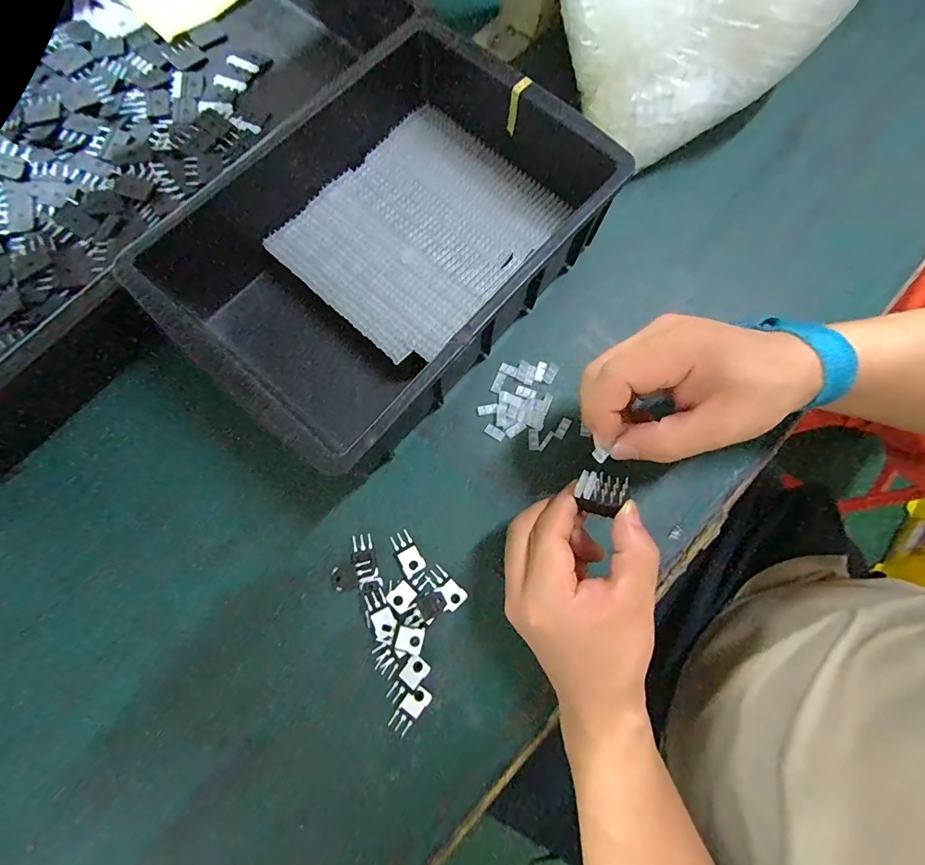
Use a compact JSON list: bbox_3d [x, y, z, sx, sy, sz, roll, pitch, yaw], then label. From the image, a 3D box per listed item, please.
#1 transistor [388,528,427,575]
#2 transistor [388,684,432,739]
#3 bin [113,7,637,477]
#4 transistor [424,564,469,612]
[{"bbox_3d":[-0.039,0.086,0.305,0.016,0.004,0.030,-33,80,-8],"label":"transistor"},{"bbox_3d":[-0.034,0.181,0.280,0.015,0.004,0.031,35,79,7],"label":"transistor"},{"bbox_3d":[-0.067,-0.156,0.321,0.251,0.078,0.295,42,79,9],"label":"bin"},{"bbox_3d":[-0.013,0.109,0.299,0.030,0.004,0.018,41,80,8],"label":"transistor"}]

